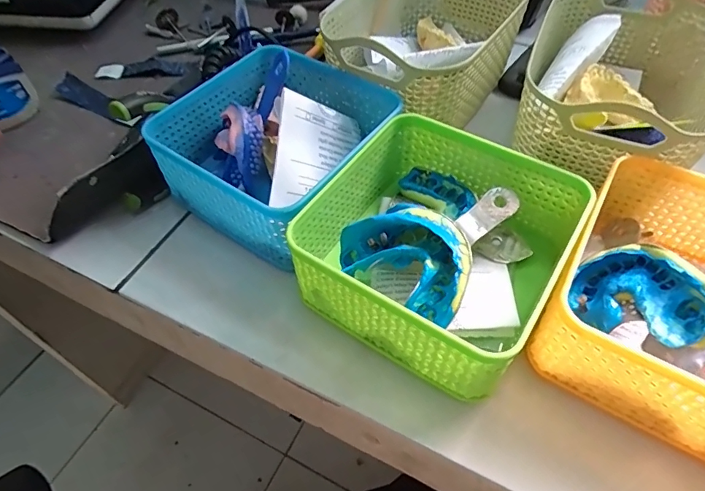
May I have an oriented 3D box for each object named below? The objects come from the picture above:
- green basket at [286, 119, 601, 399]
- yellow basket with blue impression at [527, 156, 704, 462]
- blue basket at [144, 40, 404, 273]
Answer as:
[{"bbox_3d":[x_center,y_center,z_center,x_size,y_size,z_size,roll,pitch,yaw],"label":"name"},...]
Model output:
[{"bbox_3d":[0.050,0.002,0.272,0.128,0.067,0.128,28,58,21],"label":"green basket"},{"bbox_3d":[0.183,0.033,0.243,0.134,0.064,0.131,26,57,20],"label":"yellow basket with blue impression"},{"bbox_3d":[-0.050,-0.068,0.324,0.131,0.070,0.134,29,58,21],"label":"blue basket"}]

